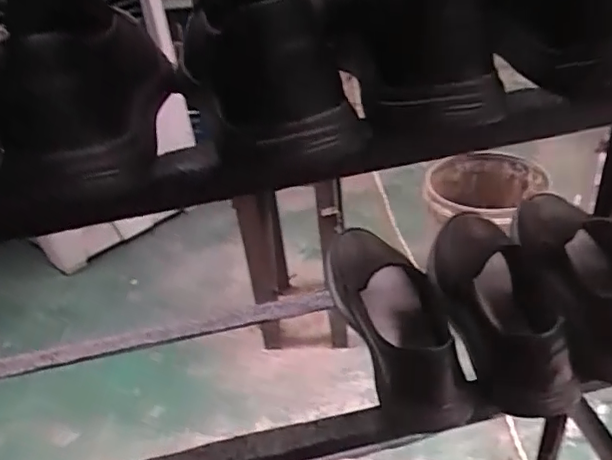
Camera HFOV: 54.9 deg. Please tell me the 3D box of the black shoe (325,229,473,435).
[{"bbox_3d":[0.093,0.091,0.598,0.096,0.081,0.227,-13,35,-7],"label":"black shoe"}]

